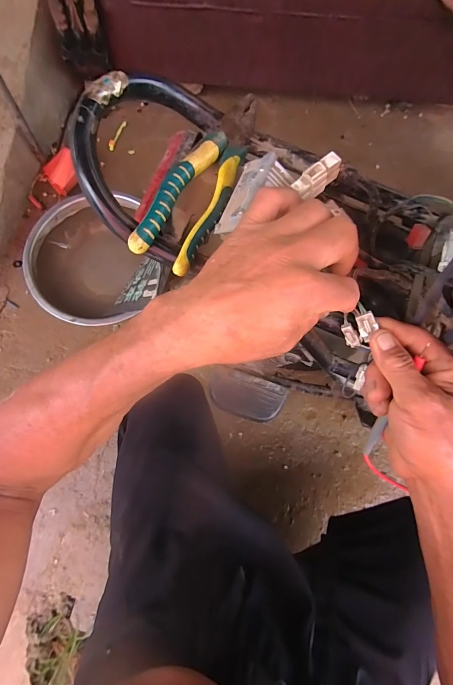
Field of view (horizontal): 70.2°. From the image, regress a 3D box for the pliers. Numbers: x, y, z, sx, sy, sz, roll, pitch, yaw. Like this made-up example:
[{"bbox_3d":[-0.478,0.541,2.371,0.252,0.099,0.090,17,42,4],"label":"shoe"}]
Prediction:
[{"bbox_3d":[-0.015,-0.147,0.285,0.050,0.018,0.187,27,74,7],"label":"pliers"}]

